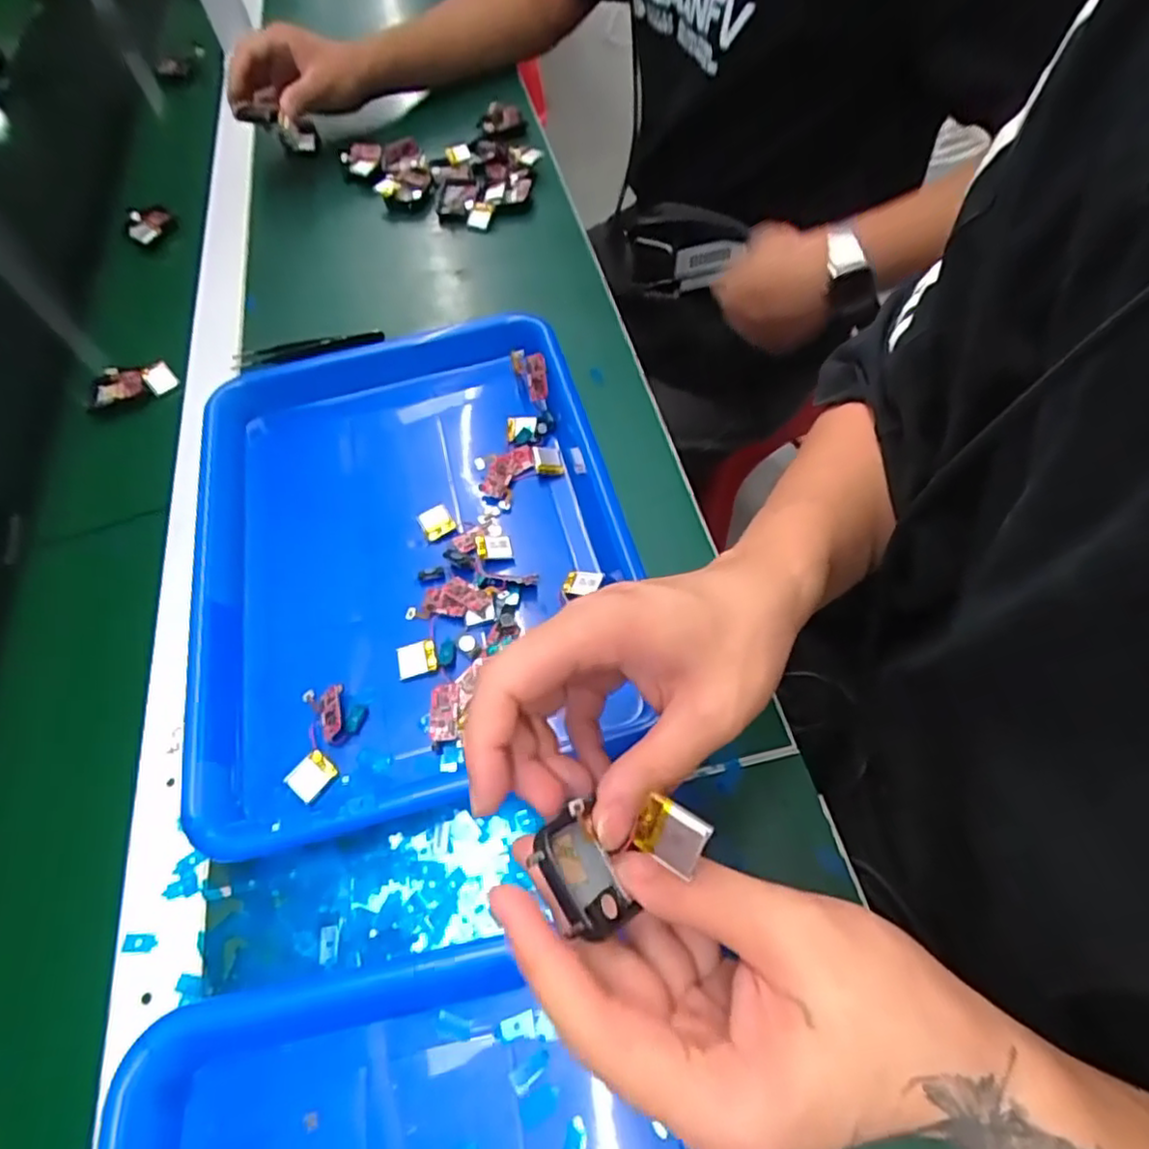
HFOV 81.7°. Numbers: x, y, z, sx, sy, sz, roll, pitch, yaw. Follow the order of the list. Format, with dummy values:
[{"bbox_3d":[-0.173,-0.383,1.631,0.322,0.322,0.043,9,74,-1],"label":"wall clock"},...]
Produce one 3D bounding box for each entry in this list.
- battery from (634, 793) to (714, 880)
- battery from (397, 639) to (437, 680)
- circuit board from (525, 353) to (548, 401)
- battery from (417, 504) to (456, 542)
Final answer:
[{"bbox_3d":[0.030,0.079,0.203,0.020,0.004,0.019,27,105,28],"label":"battery"},{"bbox_3d":[-0.088,0.047,0.369,0.021,0.006,0.020,-16,58,-5],"label":"battery"},{"bbox_3d":[-0.025,-0.136,0.459,0.016,0.031,0.008,-1,12,39],"label":"circuit board"},{"bbox_3d":[-0.088,-0.034,0.420,0.020,0.007,0.018,-31,61,-14],"label":"battery"}]

